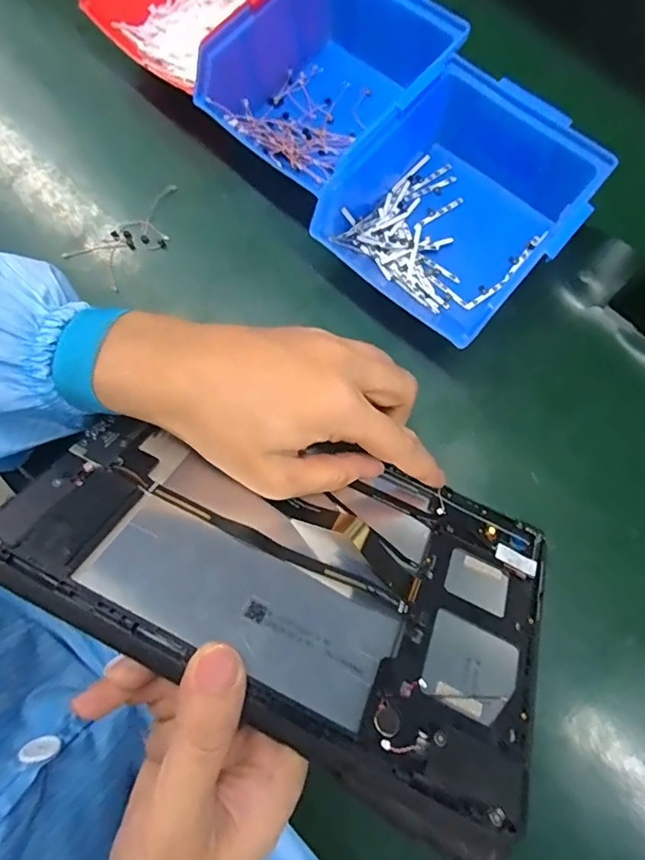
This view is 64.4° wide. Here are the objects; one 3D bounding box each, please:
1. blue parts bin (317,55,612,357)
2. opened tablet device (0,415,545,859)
[{"bbox_3d":[0.084,-0.138,0.320,0.128,0.069,0.139,37,81,9],"label":"blue parts bin"},{"bbox_3d":[-0.014,0.062,0.247,0.240,0.019,0.146,24,45,5],"label":"opened tablet device"}]

